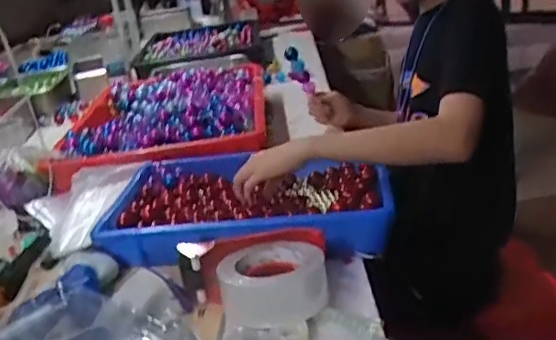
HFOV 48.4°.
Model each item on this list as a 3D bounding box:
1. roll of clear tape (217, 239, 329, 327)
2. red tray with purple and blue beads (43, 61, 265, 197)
[{"bbox_3d":[-0.005,0.117,0.665,0.111,0.050,0.111,-6,21,2],"label":"roll of clear tape"},{"bbox_3d":[-0.212,-0.100,1.157,0.367,0.067,0.507,-7,21,0],"label":"red tray with purple and blue beads"}]

